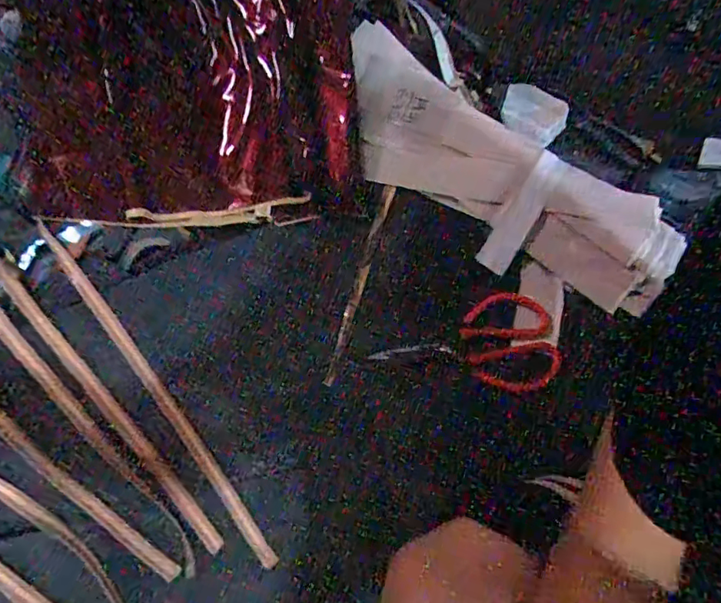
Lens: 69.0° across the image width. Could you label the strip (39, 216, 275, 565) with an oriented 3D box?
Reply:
[{"bbox_3d":[-0.223,0.080,0.553,0.025,0.079,0.437,-35,66,-20],"label":"strip"}]

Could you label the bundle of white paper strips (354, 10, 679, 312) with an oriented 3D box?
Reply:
[{"bbox_3d":[0.163,-0.158,0.669,0.474,0.043,0.172,34,82,6],"label":"bundle of white paper strips"}]

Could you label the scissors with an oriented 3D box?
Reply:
[{"bbox_3d":[0.126,0.039,0.613,0.206,0.013,0.114,6,59,2],"label":"scissors"}]

